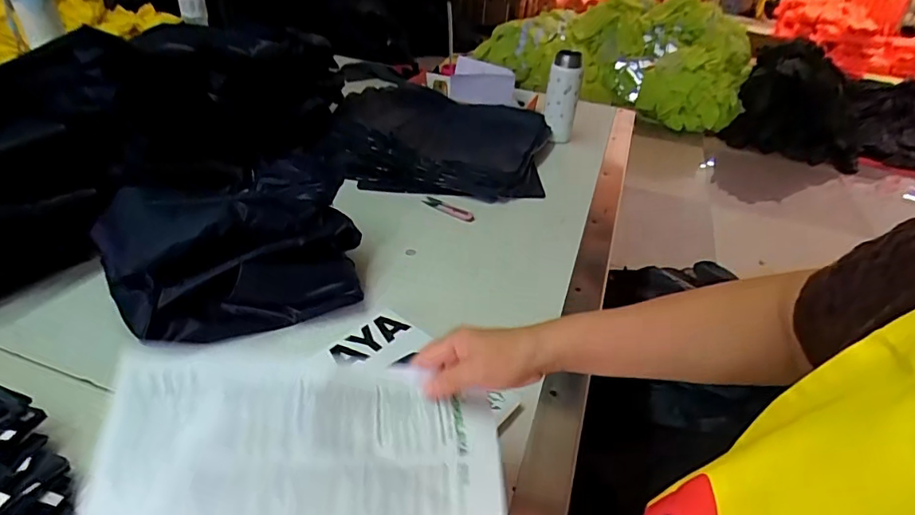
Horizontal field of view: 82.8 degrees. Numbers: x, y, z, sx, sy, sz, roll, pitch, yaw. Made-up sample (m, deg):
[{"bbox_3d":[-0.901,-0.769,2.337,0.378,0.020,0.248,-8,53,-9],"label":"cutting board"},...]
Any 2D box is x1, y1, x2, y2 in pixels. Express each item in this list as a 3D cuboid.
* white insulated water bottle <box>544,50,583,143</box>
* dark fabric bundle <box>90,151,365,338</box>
[{"bbox_3d":[0.235,-0.366,1.176,0.074,0.201,0.066,12,36,7],"label":"white insulated water bottle"},{"bbox_3d":[-0.290,-0.032,0.665,0.295,0.125,0.247,-11,40,-23],"label":"dark fabric bundle"}]

